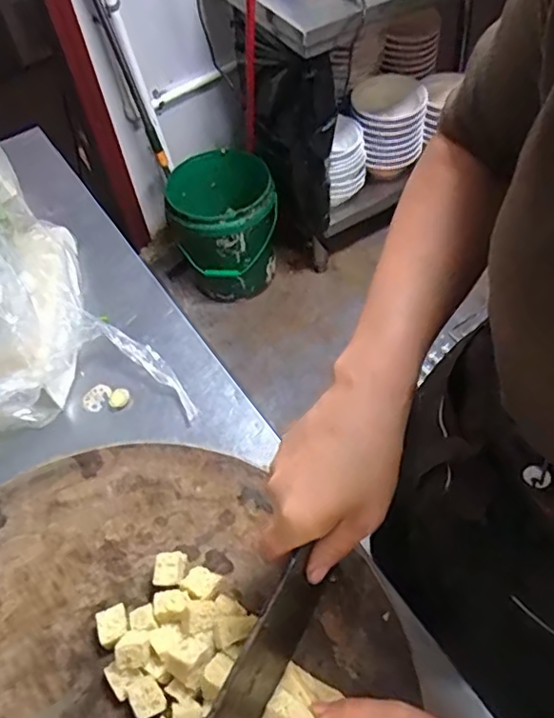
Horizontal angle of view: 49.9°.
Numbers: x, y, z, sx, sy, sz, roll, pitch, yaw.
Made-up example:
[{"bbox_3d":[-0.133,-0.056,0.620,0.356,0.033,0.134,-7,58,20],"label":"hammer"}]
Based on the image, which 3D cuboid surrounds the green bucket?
[{"bbox_3d":[-0.145,-0.378,1.711,0.285,0.315,0.297,-3,54,4],"label":"green bucket"}]

